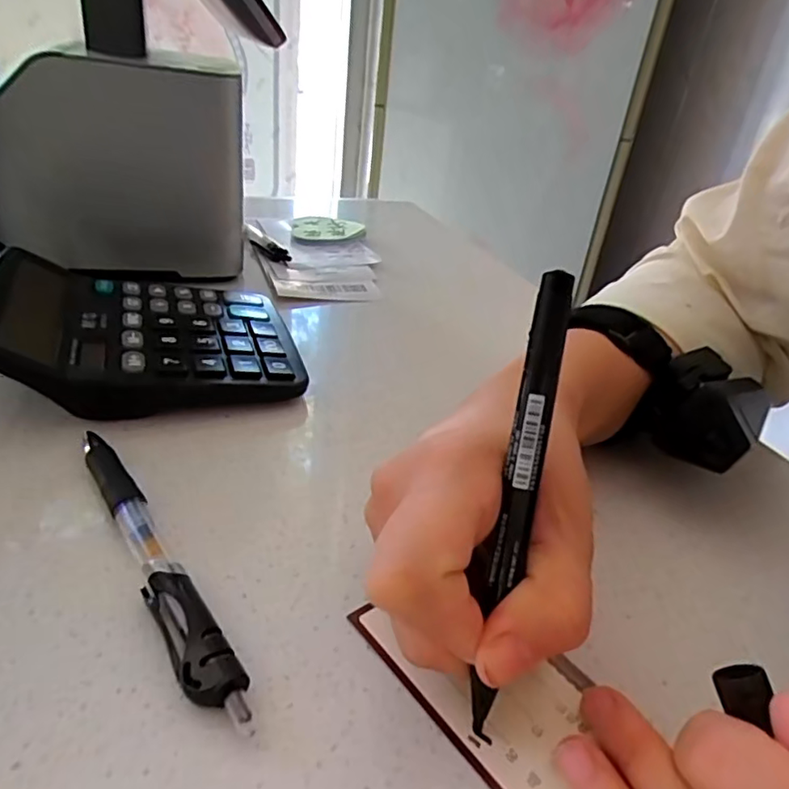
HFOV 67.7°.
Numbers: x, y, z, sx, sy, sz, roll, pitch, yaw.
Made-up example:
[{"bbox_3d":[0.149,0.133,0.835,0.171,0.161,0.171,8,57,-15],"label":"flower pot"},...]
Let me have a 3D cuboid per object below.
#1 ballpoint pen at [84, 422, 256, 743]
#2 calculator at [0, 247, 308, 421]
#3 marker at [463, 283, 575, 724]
[{"bbox_3d":[-0.083,0.055,0.199,0.014,0.012,0.138,-16,39,-34],"label":"ballpoint pen"},{"bbox_3d":[-0.125,-0.035,0.303,0.142,0.043,0.117,-6,34,-21],"label":"calculator"},{"bbox_3d":[0.032,0.030,0.163,0.012,0.127,0.012,11,4,5],"label":"marker"}]

